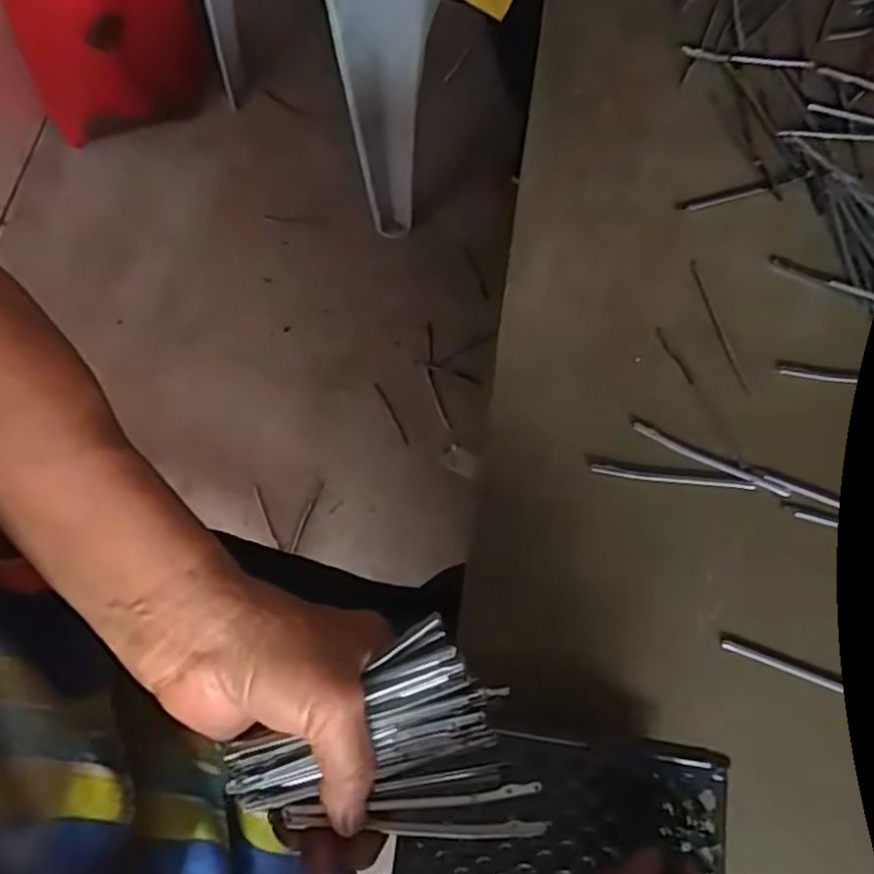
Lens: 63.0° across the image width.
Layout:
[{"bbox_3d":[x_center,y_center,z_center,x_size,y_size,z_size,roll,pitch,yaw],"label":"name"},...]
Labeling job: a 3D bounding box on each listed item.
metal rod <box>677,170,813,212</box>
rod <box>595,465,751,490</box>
[{"bbox_3d":[0.234,-0.186,0.542,0.111,0.006,0.009,-16,70,-4],"label":"metal rod"},{"bbox_3d":[0.154,0.028,0.465,0.104,0.007,0.008,5,70,4],"label":"rod"}]

